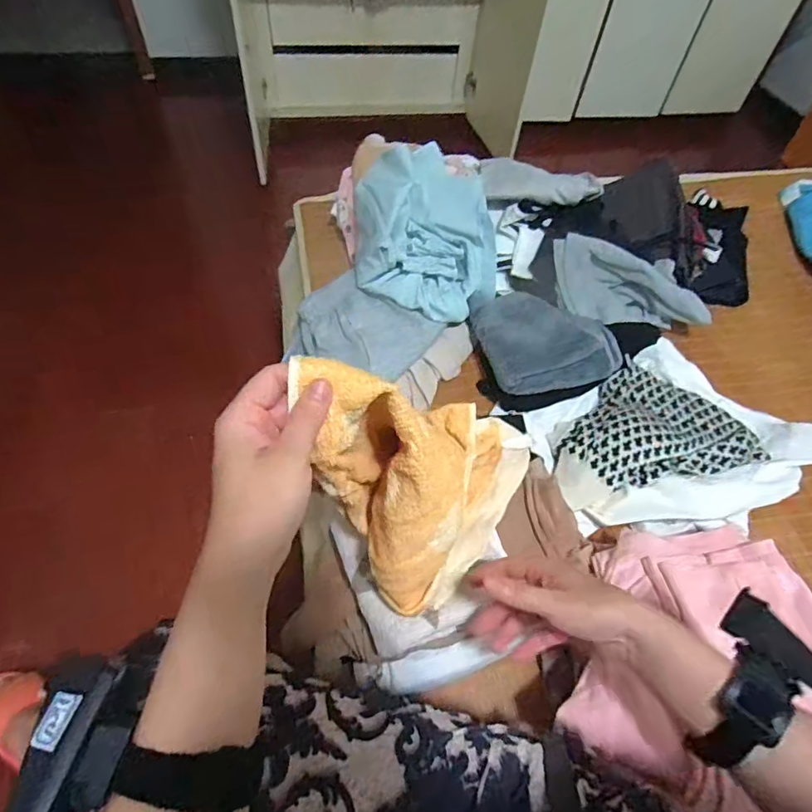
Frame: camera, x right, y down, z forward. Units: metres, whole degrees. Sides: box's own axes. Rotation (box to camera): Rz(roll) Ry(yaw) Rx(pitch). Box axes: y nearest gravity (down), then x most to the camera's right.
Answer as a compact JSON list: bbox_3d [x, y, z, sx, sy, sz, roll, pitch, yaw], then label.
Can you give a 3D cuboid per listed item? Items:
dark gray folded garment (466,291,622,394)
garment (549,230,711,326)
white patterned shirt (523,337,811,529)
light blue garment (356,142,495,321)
[{"bbox_3d":[0.199,-0.108,0.750,0.172,0.059,0.194,-9,56,-11],"label":"dark gray folded garment"},{"bbox_3d":[0.361,-0.185,0.820,0.261,0.103,0.090,10,54,3],"label":"garment"},{"bbox_3d":[0.350,0.046,0.685,0.344,0.077,0.264,-24,60,-19],"label":"white patterned shirt"},{"bbox_3d":[0.027,-0.281,0.820,0.221,0.110,0.286,-7,55,-9],"label":"light blue garment"}]

